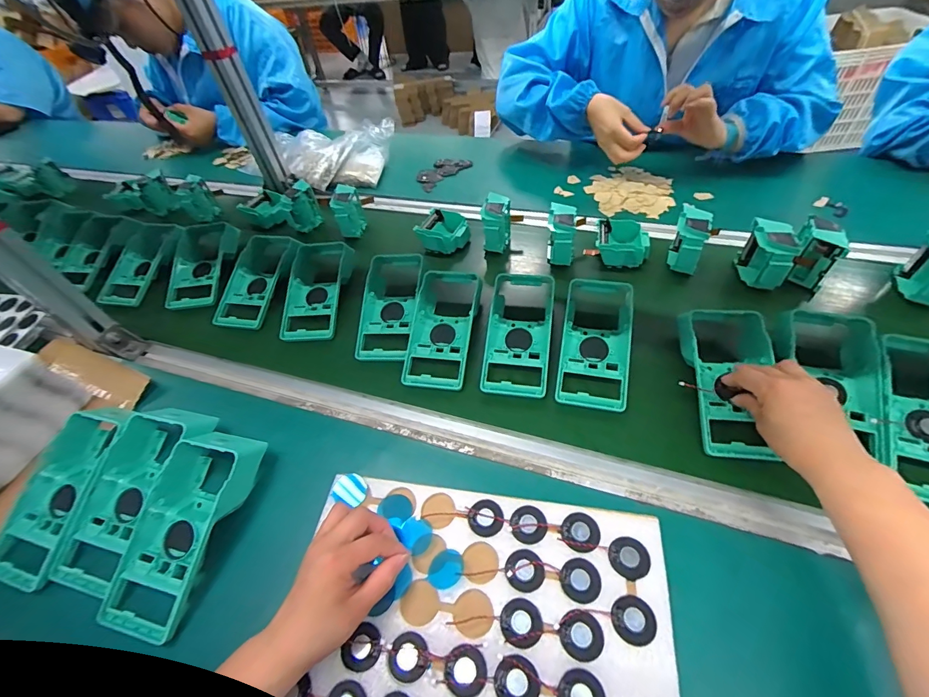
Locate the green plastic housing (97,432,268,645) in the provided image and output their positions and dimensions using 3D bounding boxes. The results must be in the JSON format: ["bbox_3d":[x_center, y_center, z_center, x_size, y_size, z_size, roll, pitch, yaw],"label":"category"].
[{"bbox_3d":[-0.281,0.173,0.402,0.087,0.051,0.184,11,53,14],"label":"green plastic housing"}]

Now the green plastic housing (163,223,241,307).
[{"bbox_3d":[-0.462,-0.155,0.715,0.099,0.051,0.201,-3,51,3],"label":"green plastic housing"}]

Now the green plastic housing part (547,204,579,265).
[{"bbox_3d":[0.152,-0.177,0.635,0.045,0.087,0.065,2,51,7],"label":"green plastic housing part"}]

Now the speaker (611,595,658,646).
[{"bbox_3d":[0.138,0.220,0.328,0.033,0.004,0.033,-3,51,3],"label":"speaker"}]

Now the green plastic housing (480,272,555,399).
[{"bbox_3d":[0.073,-0.029,0.535,0.087,0.044,0.193,5,52,9],"label":"green plastic housing"}]

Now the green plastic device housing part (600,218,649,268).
[{"bbox_3d":[0.249,-0.165,0.636,0.080,0.034,0.074,9,53,12],"label":"green plastic device housing part"}]

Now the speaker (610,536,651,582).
[{"bbox_3d":[0.146,0.184,0.358,0.034,0.004,0.033,-3,51,3],"label":"speaker"}]

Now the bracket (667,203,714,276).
[{"bbox_3d":[0.322,-0.152,0.587,0.051,0.071,0.067,17,55,18],"label":"bracket"}]

